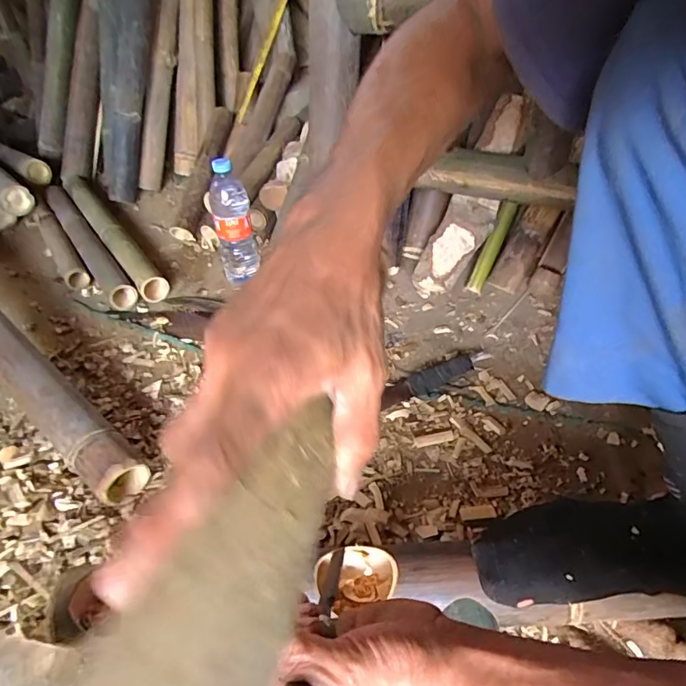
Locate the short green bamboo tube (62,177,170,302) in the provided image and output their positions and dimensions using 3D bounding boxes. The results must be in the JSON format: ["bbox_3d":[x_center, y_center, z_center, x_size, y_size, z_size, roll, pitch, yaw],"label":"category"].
[{"bbox_3d":[-0.549,-0.270,1.091,0.063,0.068,0.620,-31,49,-23],"label":"short green bamboo tube"}]

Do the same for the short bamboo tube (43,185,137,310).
[{"bbox_3d":[-0.591,-0.236,1.068,0.053,0.058,0.584,-30,48,-23],"label":"short bamboo tube"}]

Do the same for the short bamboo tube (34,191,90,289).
[{"bbox_3d":[-0.661,-0.236,1.078,0.050,0.060,0.412,-30,48,-22],"label":"short bamboo tube"}]

